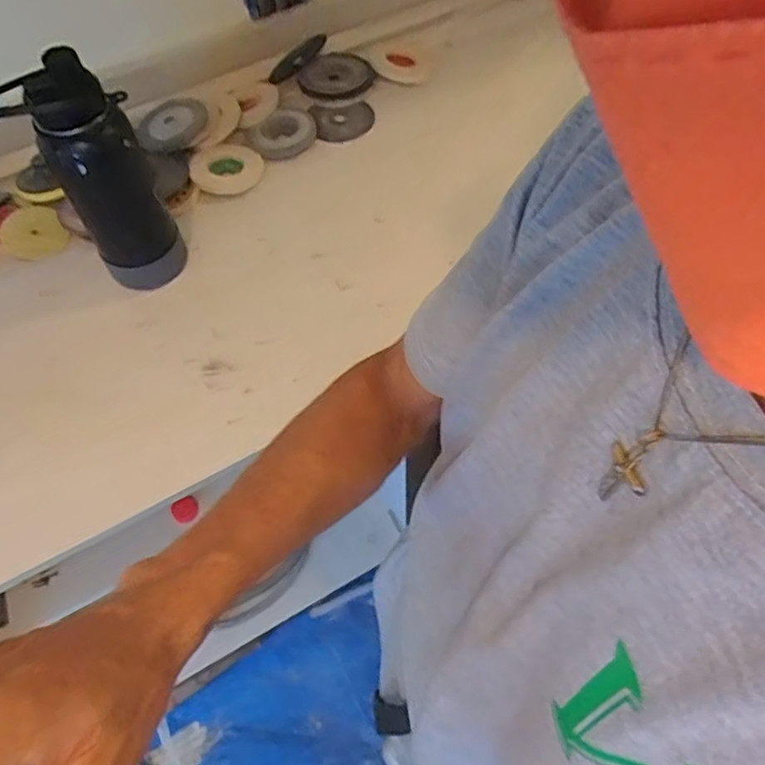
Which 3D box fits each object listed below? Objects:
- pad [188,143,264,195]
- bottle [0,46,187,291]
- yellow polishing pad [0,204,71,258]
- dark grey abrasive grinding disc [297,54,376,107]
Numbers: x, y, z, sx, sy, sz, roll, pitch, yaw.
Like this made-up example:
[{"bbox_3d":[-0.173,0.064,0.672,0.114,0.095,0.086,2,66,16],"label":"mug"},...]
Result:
[{"bbox_3d":[-0.211,-0.292,0.860,0.095,0.013,0.090,-28,62,-14],"label":"pad"},{"bbox_3d":[-0.296,-0.212,0.674,0.102,0.237,0.094,-41,65,-20],"label":"bottle"},{"bbox_3d":[-0.444,-0.193,0.800,0.072,0.009,0.085,-32,63,-16],"label":"yellow polishing pad"},{"bbox_3d":[-0.070,-0.465,0.968,0.109,0.013,0.119,-1,59,2],"label":"dark grey abrasive grinding disc"}]

